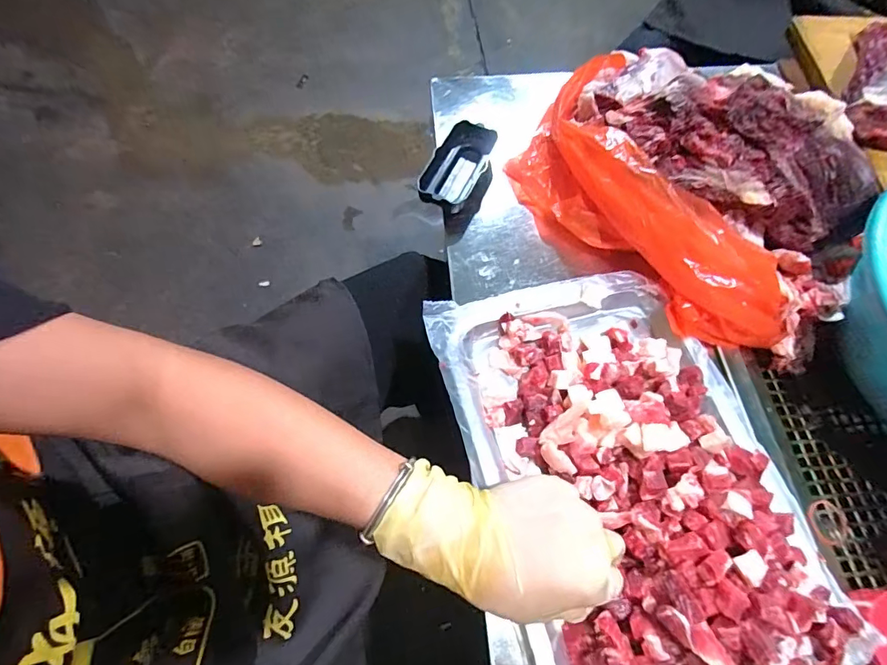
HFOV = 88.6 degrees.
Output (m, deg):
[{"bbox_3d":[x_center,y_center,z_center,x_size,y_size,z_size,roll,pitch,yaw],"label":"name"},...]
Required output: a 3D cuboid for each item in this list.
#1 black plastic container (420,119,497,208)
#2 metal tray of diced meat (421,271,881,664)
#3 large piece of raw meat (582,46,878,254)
[{"bbox_3d":[0.011,-0.170,0.467,0.052,0.030,0.109,26,66,11],"label":"black plastic container"},{"bbox_3d":[0.133,0.094,0.326,0.210,0.055,0.314,-15,65,-8],"label":"metal tray of diced meat"},{"bbox_3d":[0.255,-0.183,0.416,0.168,0.076,0.257,-32,68,-15],"label":"large piece of raw meat"}]

